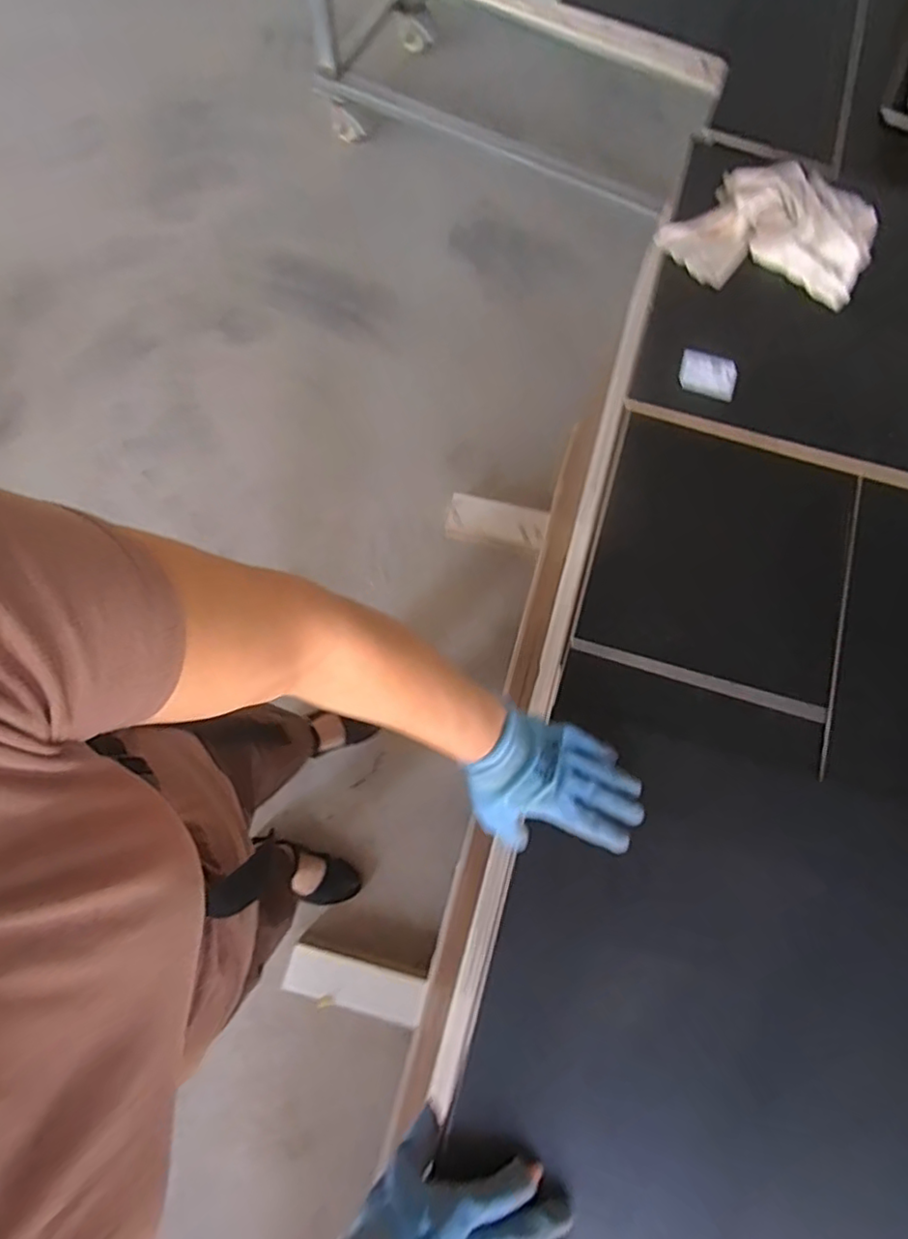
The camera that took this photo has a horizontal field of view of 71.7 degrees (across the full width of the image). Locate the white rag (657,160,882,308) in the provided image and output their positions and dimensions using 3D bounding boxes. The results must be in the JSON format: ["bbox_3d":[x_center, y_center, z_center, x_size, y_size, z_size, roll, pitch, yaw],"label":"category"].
[{"bbox_3d":[0.385,-0.470,0.759,0.244,0.059,0.129,15,76,2],"label":"white rag"}]

